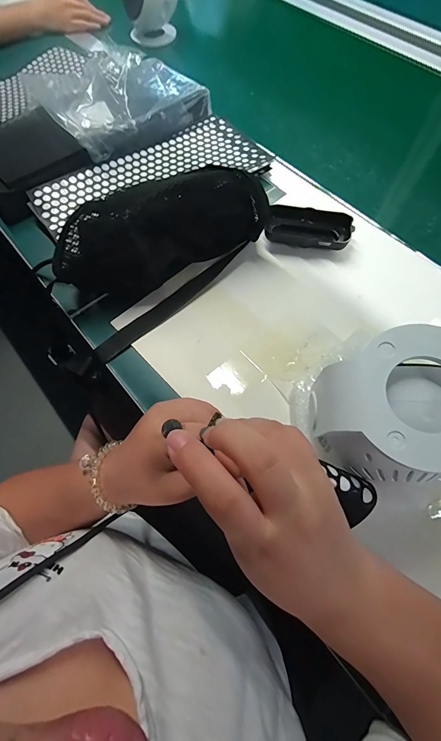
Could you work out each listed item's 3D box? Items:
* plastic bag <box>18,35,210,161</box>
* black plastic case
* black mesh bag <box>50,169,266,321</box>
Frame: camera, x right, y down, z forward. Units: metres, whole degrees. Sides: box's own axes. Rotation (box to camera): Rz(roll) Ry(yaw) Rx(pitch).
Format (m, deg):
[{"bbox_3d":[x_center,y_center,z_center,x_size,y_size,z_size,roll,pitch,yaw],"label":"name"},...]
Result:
[{"bbox_3d":[-0.155,-0.427,0.501,0.233,0.076,0.193,-33,69,-12],"label":"plastic bag"},{"bbox_3d":[0.115,-0.184,0.427,0.104,0.021,0.053,12,67,7],"label":"black plastic case"},{"bbox_3d":[-0.067,-0.157,0.380,0.237,0.091,0.089,-25,68,-9],"label":"black mesh bag"}]

